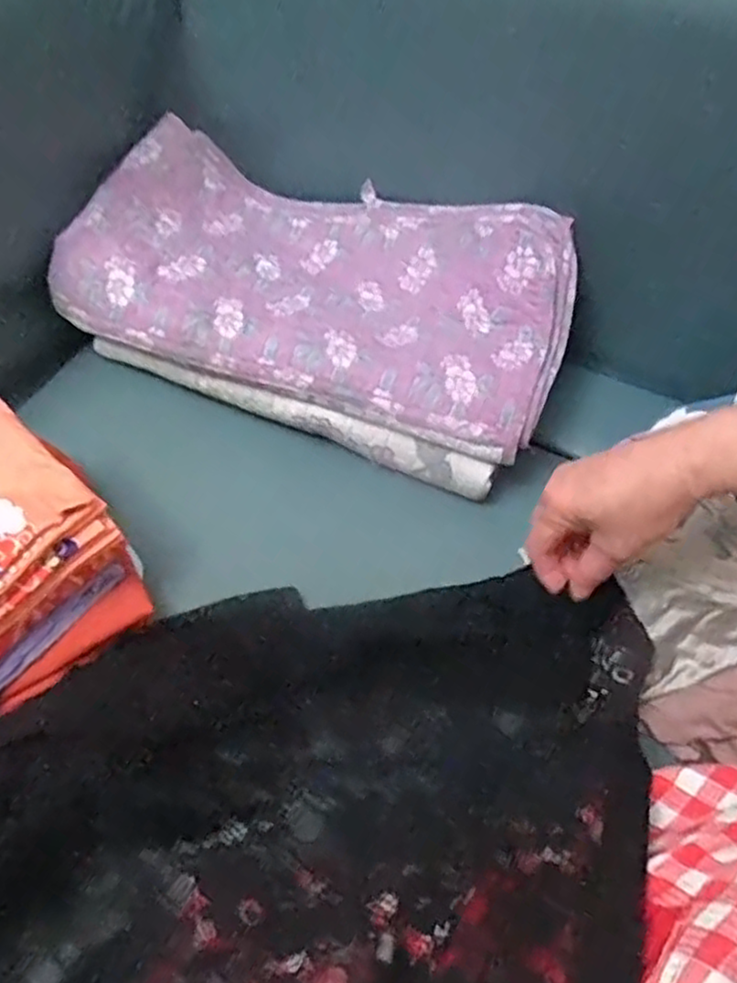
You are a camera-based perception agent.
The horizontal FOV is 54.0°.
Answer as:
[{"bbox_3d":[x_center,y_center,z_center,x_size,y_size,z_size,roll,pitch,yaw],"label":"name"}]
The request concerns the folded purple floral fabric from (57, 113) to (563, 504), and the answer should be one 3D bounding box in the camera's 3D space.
[{"bbox_3d":[-0.039,-0.178,0.642,0.413,0.128,0.222,17,54,12],"label":"folded purple floral fabric"}]

